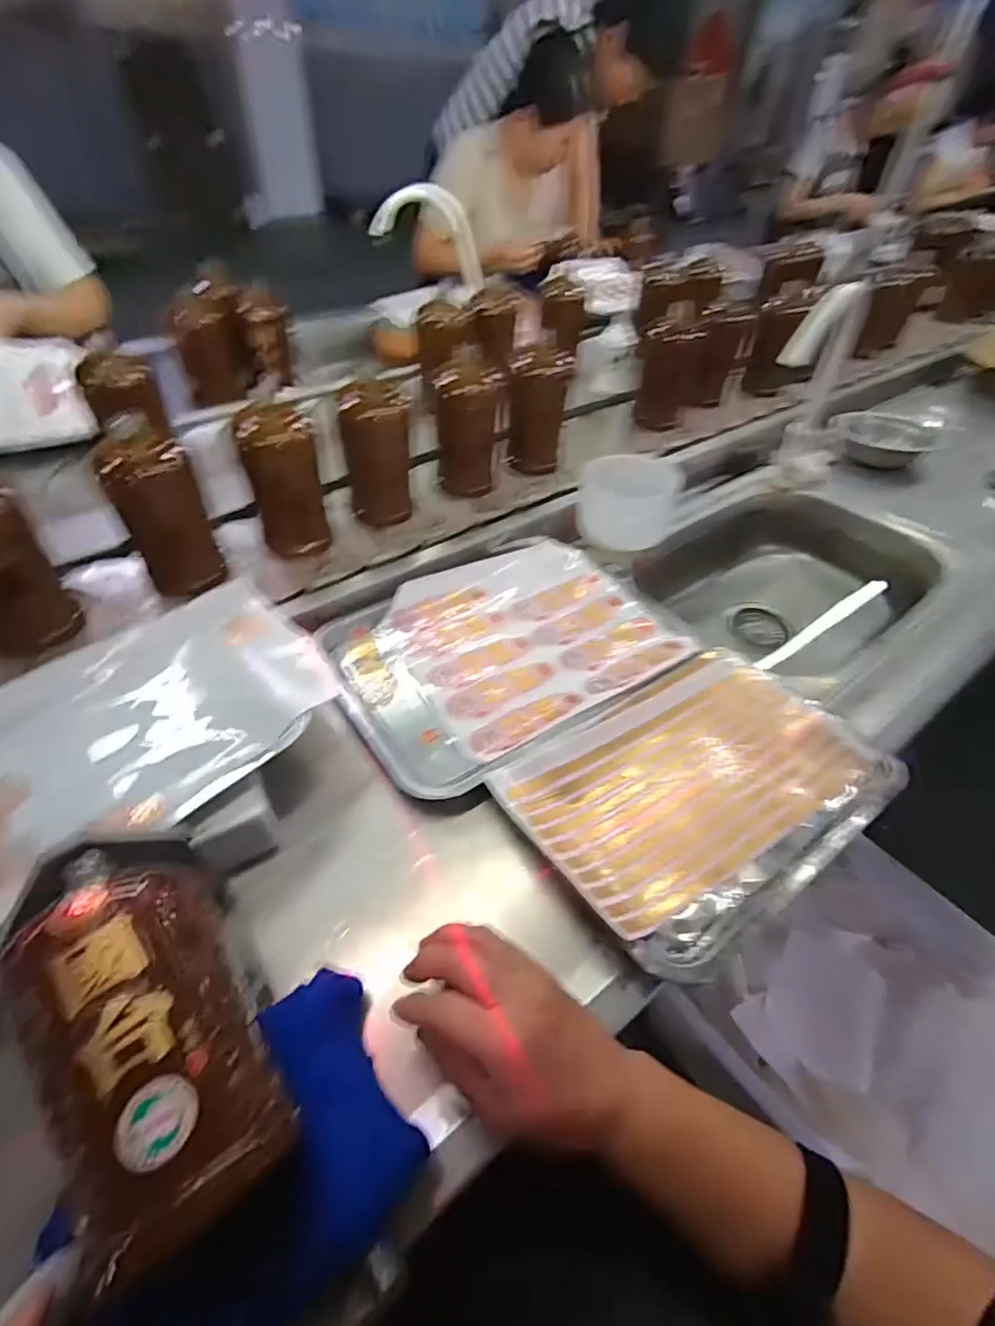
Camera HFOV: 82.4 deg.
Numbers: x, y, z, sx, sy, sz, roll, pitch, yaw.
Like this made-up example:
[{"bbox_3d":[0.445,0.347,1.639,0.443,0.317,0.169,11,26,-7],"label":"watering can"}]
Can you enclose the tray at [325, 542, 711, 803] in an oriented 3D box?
[{"bbox_3d":[0.002,-0.022,0.600,0.342,0.027,0.268,-27,54,-24],"label":"tray"}]

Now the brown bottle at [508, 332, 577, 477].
[{"bbox_3d":[0.057,-0.352,0.794,0.085,0.153,0.071,3,47,-1],"label":"brown bottle"}]

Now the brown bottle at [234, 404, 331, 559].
[{"bbox_3d":[-0.232,-0.198,0.624,0.081,0.143,0.065,-13,49,-16],"label":"brown bottle"}]

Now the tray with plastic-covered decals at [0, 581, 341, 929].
[{"bbox_3d":[-0.303,0.056,0.448,0.339,0.041,0.210,-30,56,-28],"label":"tray with plastic-covered decals"}]

